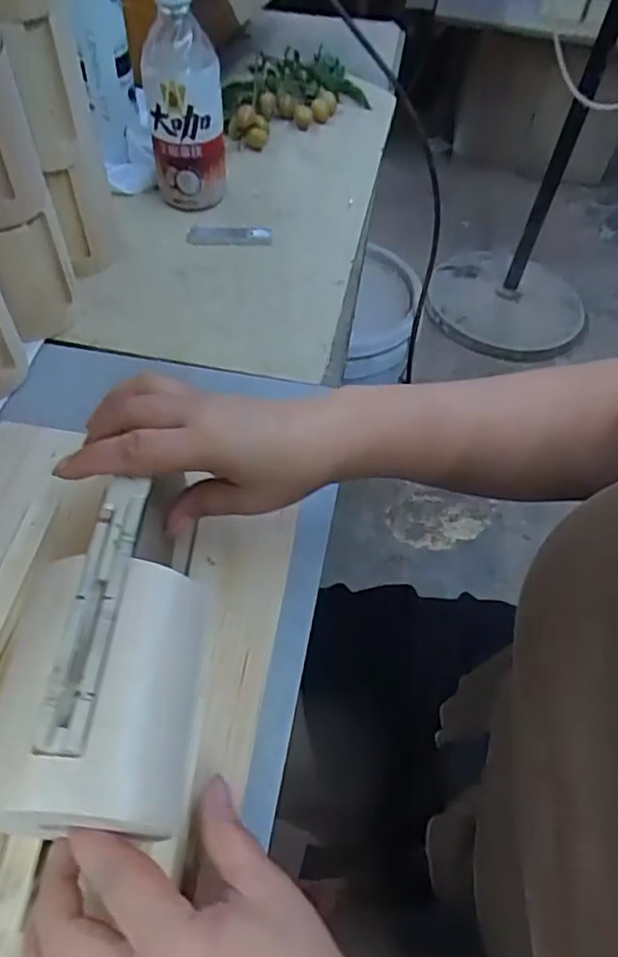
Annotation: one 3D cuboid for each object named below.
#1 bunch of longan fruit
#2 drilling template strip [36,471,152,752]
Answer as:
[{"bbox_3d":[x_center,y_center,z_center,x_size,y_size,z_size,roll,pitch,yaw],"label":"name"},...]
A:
[{"bbox_3d":[-0.017,-0.449,0.727,0.097,0.044,0.196,38,60,23],"label":"bunch of longan fruit"},{"bbox_3d":[-0.087,0.049,0.260,0.018,0.004,0.120,4,53,0],"label":"drilling template strip"}]

